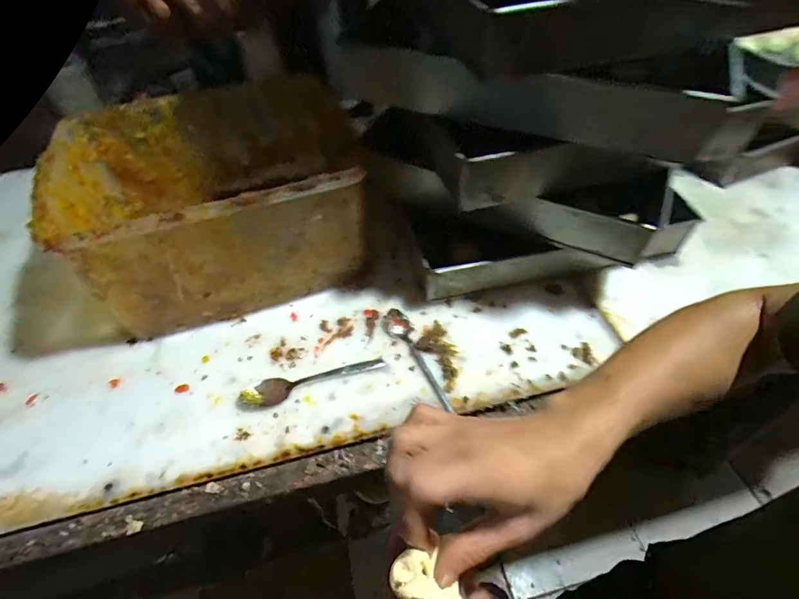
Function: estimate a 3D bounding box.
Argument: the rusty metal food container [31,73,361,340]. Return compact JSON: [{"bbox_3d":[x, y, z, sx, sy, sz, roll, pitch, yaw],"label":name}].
[{"bbox_3d":[-0.254,-0.144,0.608,0.329,0.185,0.296,-17,51,-13],"label":"rusty metal food container"}]

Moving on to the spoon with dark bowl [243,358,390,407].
[{"bbox_3d":[-0.103,0.095,0.522,0.170,0.019,0.033,-13,50,-9],"label":"spoon with dark bowl"}]

